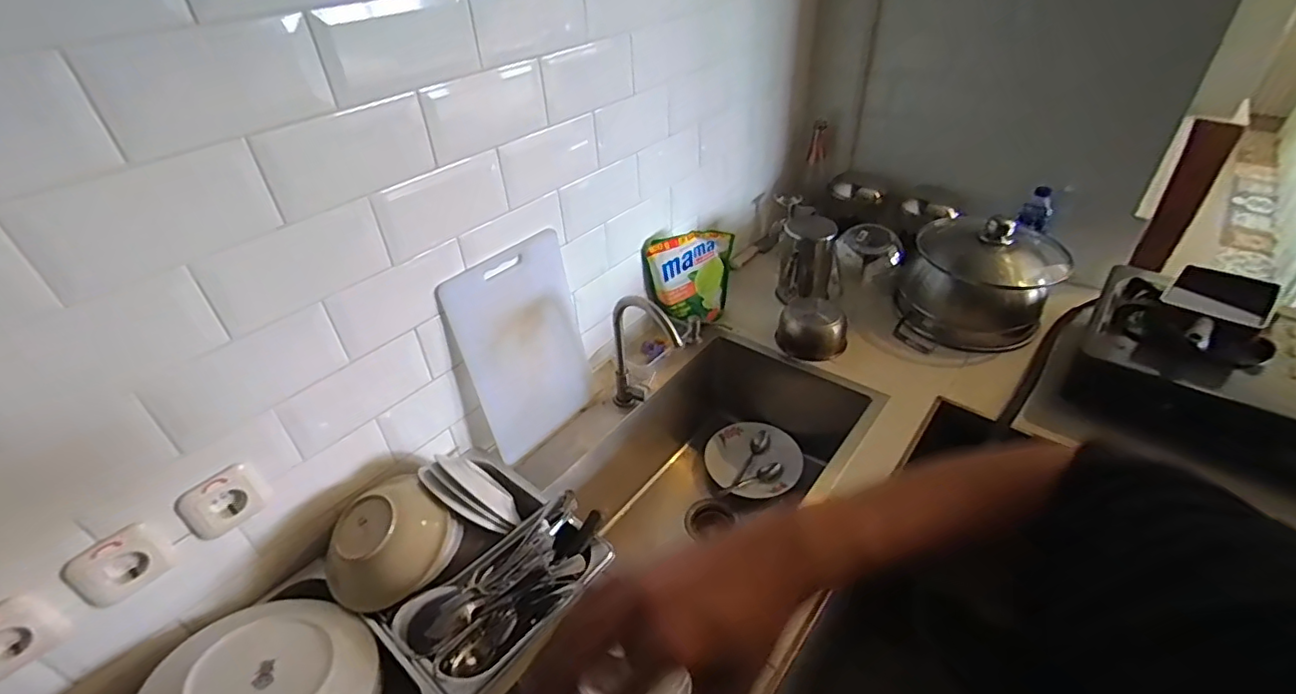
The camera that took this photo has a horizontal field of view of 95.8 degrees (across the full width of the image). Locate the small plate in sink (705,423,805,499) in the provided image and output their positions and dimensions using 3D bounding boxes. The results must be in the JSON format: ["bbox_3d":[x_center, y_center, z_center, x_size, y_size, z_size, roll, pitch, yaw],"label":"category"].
[{"bbox_3d":[0.223,0.240,1.256,0.190,0.048,0.175,-2,37,1],"label":"small plate in sink"}]

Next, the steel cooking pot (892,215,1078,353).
[{"bbox_3d":[0.684,-0.134,1.215,0.290,0.206,0.242,20,43,27],"label":"steel cooking pot"}]

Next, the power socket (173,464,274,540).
[{"bbox_3d":[-0.508,0.187,0.704,0.006,0.080,0.082,26,46,32],"label":"power socket"}]

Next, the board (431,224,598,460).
[{"bbox_3d":[-0.200,0.003,0.996,0.015,0.346,0.236,16,40,39],"label":"board"}]

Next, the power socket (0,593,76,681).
[{"bbox_3d":[-0.634,0.290,0.577,0.007,0.082,0.081,21,43,28],"label":"power socket"}]

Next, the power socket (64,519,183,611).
[{"bbox_3d":[-0.573,0.240,0.639,0.010,0.084,0.079,23,45,30],"label":"power socket"}]

